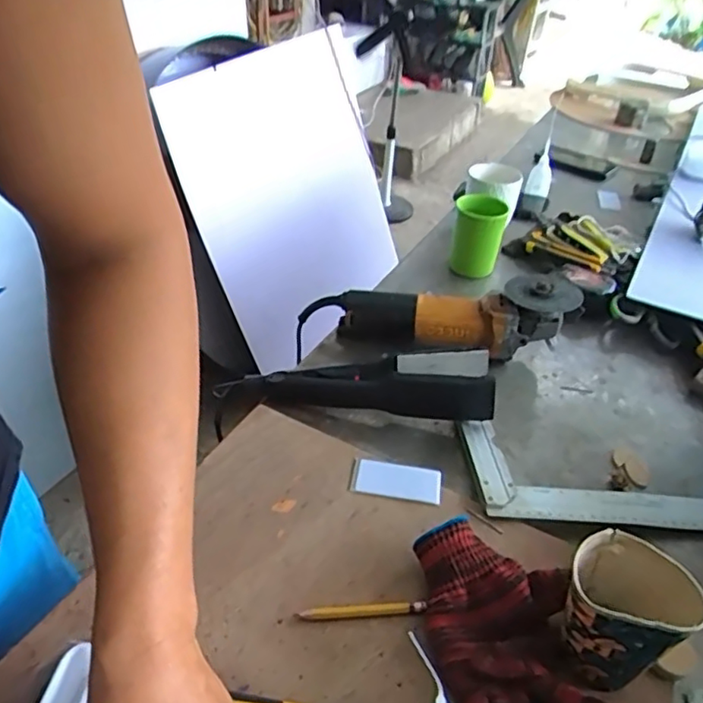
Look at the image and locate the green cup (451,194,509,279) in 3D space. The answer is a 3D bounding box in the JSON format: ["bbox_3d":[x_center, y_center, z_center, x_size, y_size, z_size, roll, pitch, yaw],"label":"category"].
[{"bbox_3d":[0.179,-0.166,0.877,0.071,0.094,0.070,9,37,9],"label":"green cup"}]

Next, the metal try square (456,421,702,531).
[{"bbox_3d":[0.240,0.129,0.594,0.259,0.028,0.117,6,38,1],"label":"metal try square"}]

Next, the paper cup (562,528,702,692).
[{"bbox_3d":[0.187,0.189,0.430,0.082,0.098,0.070,26,42,25],"label":"paper cup"}]

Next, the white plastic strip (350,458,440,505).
[{"bbox_3d":[0.042,0.119,0.570,0.083,0.007,0.038,9,38,5],"label":"white plastic strip"}]

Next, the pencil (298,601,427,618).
[{"bbox_3d":[0.009,0.197,0.467,0.094,0.007,0.008,0,38,-6],"label":"pencil"}]

